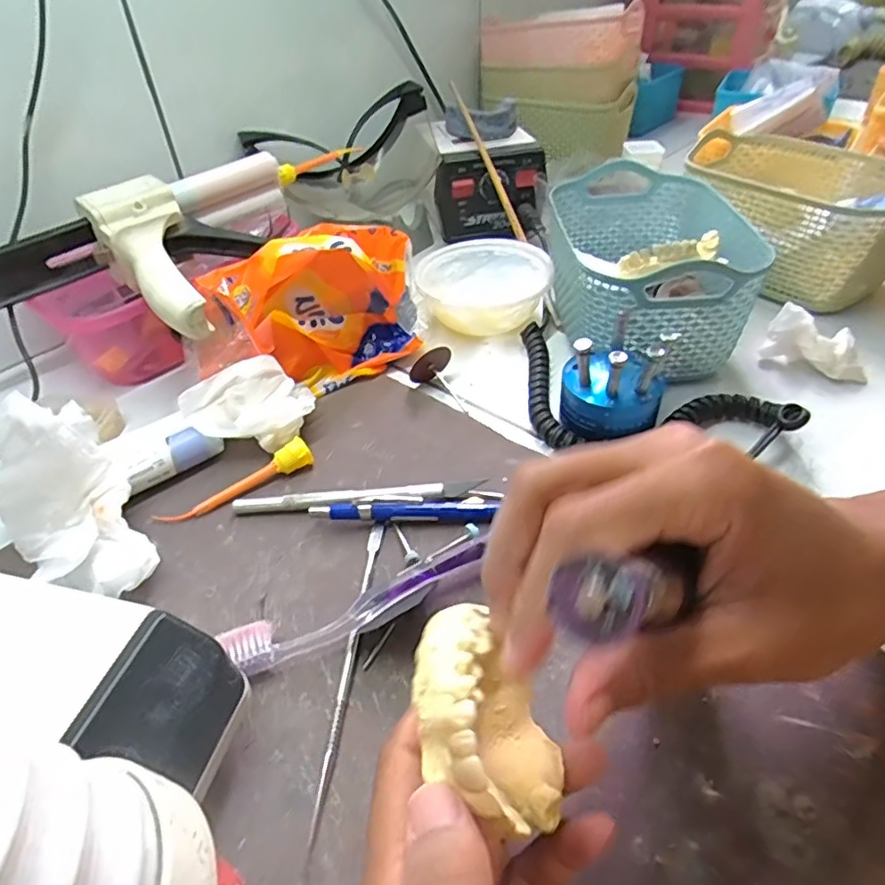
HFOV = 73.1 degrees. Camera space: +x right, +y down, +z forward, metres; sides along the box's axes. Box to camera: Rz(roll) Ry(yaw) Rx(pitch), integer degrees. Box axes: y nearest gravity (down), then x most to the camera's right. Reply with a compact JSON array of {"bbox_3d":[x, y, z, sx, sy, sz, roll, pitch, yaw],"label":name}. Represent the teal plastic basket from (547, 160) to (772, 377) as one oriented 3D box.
[{"bbox_3d":[0.145,-0.124,0.426,0.122,0.083,0.175,-1,43,2],"label":"teal plastic basket"}]

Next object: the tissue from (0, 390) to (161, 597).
[{"bbox_3d":[-0.175,0.027,0.274,0.047,0.098,0.068,-26,47,-23],"label":"tissue"}]

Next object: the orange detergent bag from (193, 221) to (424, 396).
[{"bbox_3d":[-0.085,-0.089,0.402,0.154,0.092,0.054,-24,47,-21],"label":"orange detergent bag"}]

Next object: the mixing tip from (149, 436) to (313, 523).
[{"bbox_3d":[-0.117,0.022,0.337,0.087,0.014,0.015,-27,48,-23],"label":"mixing tip"}]

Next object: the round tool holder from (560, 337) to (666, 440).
[{"bbox_3d":[0.099,-0.035,0.348,0.057,0.061,0.048,15,46,19],"label":"round tool holder"}]

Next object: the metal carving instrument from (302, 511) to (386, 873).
[{"bbox_3d":[-0.041,0.094,0.260,0.007,0.005,0.150,2,43,6],"label":"metal carving instrument"}]

